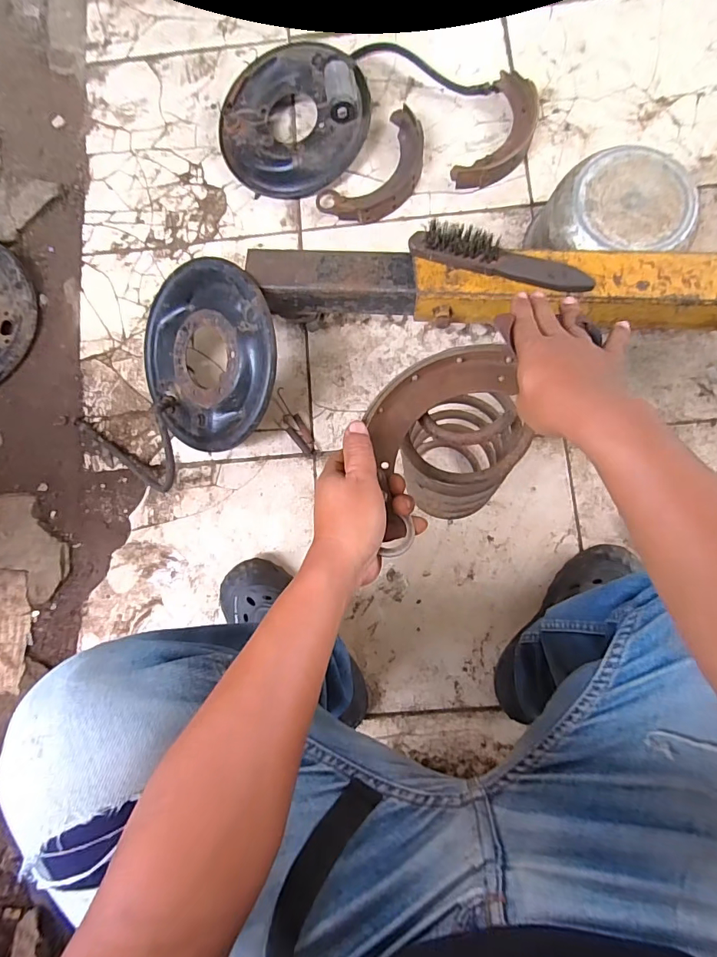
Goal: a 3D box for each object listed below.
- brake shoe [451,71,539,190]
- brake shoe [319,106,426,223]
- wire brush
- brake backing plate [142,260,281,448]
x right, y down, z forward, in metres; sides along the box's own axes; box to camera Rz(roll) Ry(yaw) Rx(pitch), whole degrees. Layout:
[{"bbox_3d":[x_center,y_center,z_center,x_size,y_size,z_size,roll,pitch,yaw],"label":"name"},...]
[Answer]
[{"bbox_3d":[0.249,-0.595,0.780,0.102,0.036,0.217,26,86,6],"label":"brake shoe"},{"bbox_3d":[0.040,-0.528,0.786,0.116,0.034,0.216,45,88,7],"label":"brake shoe"},{"bbox_3d":[0.182,-0.282,0.573,0.230,0.039,0.036,14,83,5],"label":"wire brush"},{"bbox_3d":[-0.223,-0.178,0.669,0.262,0.033,0.259,12,104,28],"label":"brake backing plate"}]

